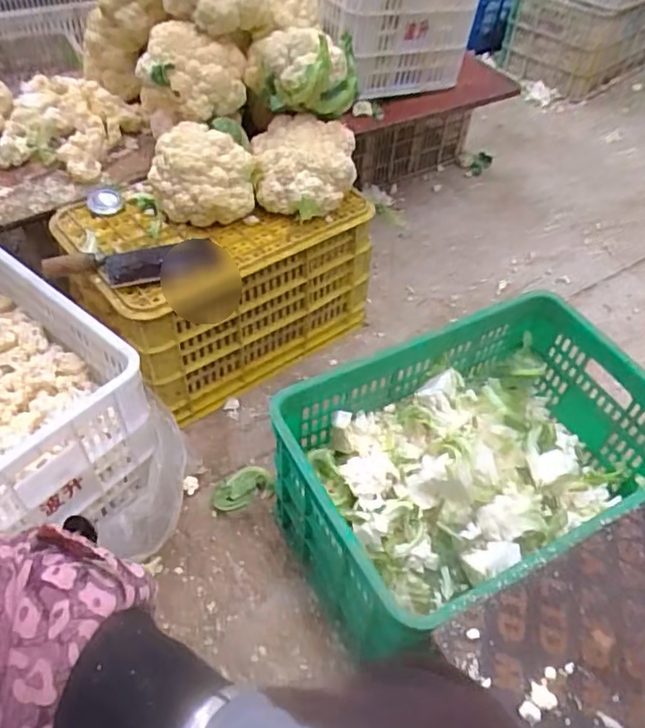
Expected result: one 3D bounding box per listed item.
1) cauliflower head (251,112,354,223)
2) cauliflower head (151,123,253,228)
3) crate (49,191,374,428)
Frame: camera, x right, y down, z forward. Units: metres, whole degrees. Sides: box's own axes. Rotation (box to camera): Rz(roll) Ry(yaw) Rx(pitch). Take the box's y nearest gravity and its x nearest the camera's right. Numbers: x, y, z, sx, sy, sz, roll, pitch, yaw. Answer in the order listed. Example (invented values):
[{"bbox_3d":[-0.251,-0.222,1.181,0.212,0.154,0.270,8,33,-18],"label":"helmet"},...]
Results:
[{"bbox_3d":[-0.032,-0.344,1.099,0.184,0.117,0.150,3,50,-2],"label":"cauliflower head"},{"bbox_3d":[-0.206,-0.320,1.056,0.175,0.131,0.115,-5,51,-9],"label":"cauliflower head"},{"bbox_3d":[-0.198,-0.168,1.185,0.366,0.288,0.496,38,57,24],"label":"crate"}]

